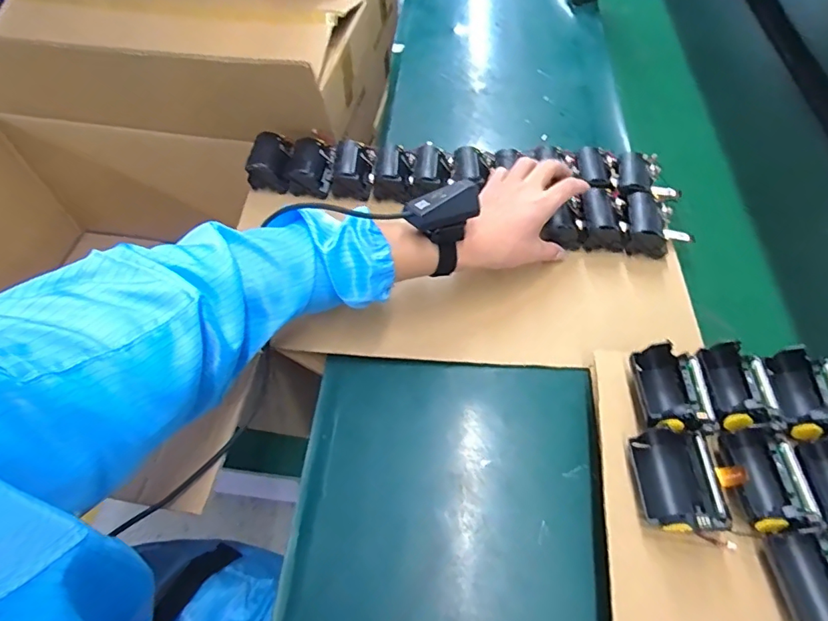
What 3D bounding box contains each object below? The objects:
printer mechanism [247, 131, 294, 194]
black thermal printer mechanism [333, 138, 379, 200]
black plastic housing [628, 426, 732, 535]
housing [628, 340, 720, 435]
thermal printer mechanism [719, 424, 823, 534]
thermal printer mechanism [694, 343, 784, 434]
[{"bbox_3d":[-0.177,-0.185,0.620,0.046,0.038,0.066,1,57,1],"label":"printer mechanism"},{"bbox_3d":[-0.076,-0.177,0.624,0.051,0.044,0.072,8,58,8],"label":"black thermal printer mechanism"},{"bbox_3d":[0.197,0.124,0.371,0.052,0.036,0.075,1,57,1],"label":"black plastic housing"},{"bbox_3d":[0.211,0.065,0.411,0.057,0.038,0.075,1,57,2],"label":"housing"},{"bbox_3d":[0.264,0.123,0.369,0.053,0.037,0.081,3,57,3],"label":"thermal printer mechanism"},{"bbox_3d":[0.268,0.059,0.407,0.060,0.035,0.081,1,57,2],"label":"thermal printer mechanism"}]

